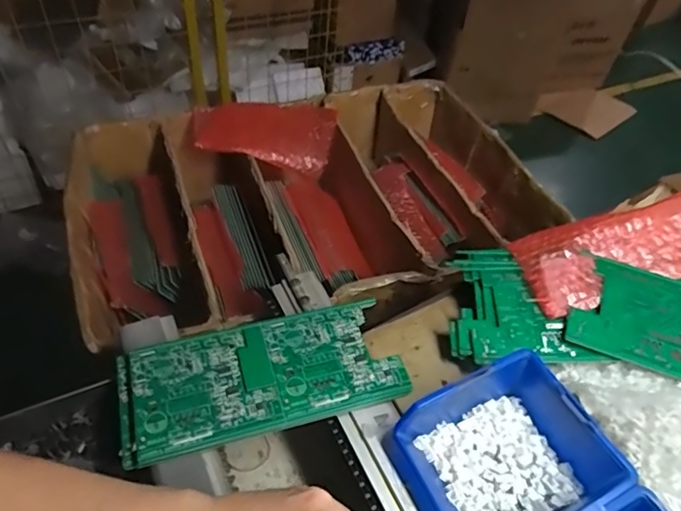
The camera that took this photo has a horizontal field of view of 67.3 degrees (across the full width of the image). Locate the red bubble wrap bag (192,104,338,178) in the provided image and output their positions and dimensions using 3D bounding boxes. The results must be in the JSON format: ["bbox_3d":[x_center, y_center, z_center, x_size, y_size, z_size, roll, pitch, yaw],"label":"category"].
[{"bbox_3d":[-0.115,-0.179,0.793,0.217,0.057,0.121,-3,48,-9],"label":"red bubble wrap bag"}]

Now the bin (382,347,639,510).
[{"bbox_3d":[0.125,0.152,0.387,0.143,0.062,0.118,-18,52,-20],"label":"bin"}]

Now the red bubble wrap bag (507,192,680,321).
[{"bbox_3d":[0.268,-0.008,0.491,0.190,0.029,0.091,-16,50,-3],"label":"red bubble wrap bag"}]

